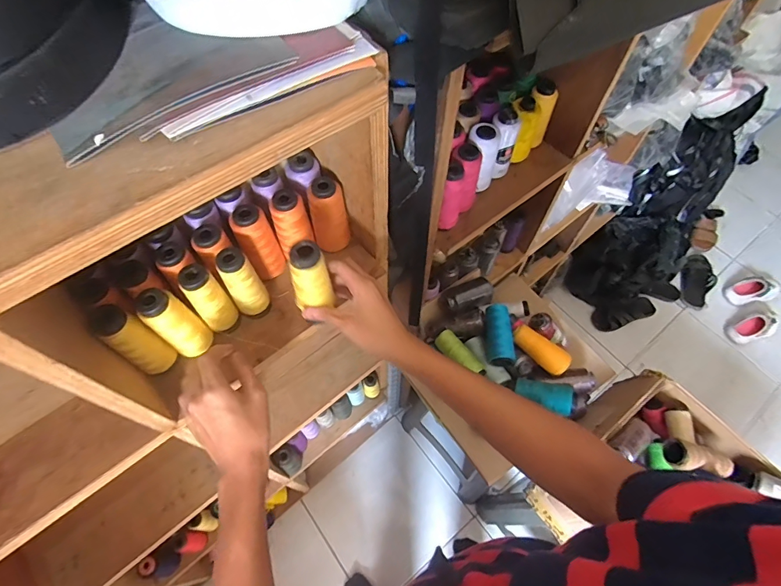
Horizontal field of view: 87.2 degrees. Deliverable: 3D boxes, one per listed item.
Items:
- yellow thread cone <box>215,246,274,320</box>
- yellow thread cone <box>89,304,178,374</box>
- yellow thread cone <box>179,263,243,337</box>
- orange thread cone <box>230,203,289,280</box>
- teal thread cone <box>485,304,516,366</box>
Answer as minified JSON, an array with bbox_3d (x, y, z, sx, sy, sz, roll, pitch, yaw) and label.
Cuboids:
[{"bbox_3d":[-0.176,-0.009,0.498,0.040,0.110,0.034,-30,65,-17],"label":"yellow thread cone"},{"bbox_3d":[-0.283,0.049,0.453,0.043,0.108,0.037,32,65,17],"label":"yellow thread cone"},{"bbox_3d":[-0.211,0.011,0.484,0.039,0.109,0.033,-35,66,-19],"label":"yellow thread cone"},{"bbox_3d":[-0.167,-0.064,0.524,0.046,0.101,0.048,-26,63,-15],"label":"orange thread cone"},{"bbox_3d":[0.206,0.079,0.781,0.049,0.045,0.112,4,60,2],"label":"teal thread cone"}]

